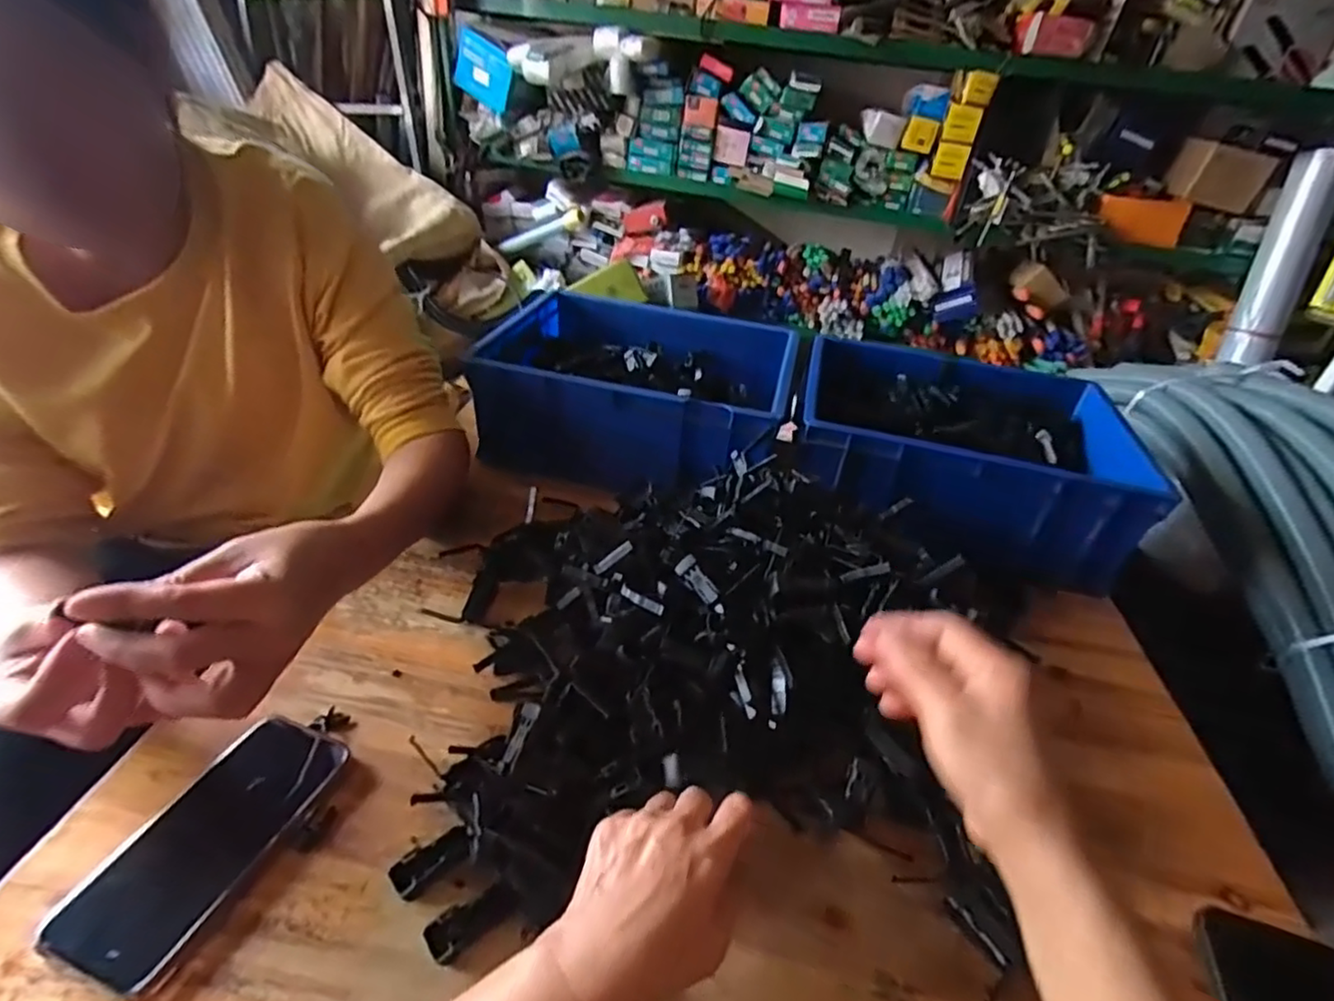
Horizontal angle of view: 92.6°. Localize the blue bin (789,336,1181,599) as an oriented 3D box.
[{"bbox_3d":[0.324,-0.057,0.723,0.340,0.111,0.304,13,35,10],"label":"blue bin"}]

